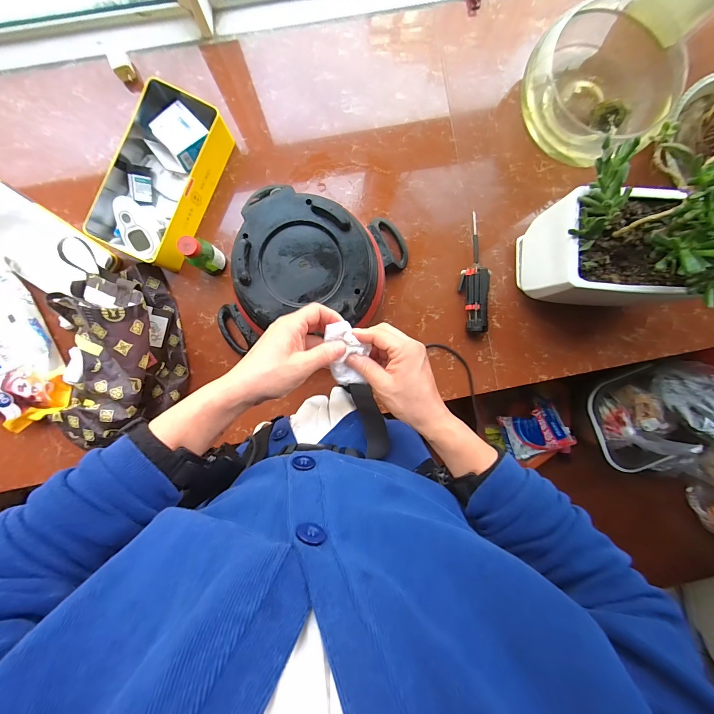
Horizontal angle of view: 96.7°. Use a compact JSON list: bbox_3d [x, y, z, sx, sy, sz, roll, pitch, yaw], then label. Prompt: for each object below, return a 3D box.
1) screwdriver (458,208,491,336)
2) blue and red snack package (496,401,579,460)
[{"bbox_3d":[0.212,-0.149,0.573,0.046,0.044,0.210,-2,94,-2],"label":"screwdriver"},{"bbox_3d":[0.480,0.200,0.851,0.157,0.052,0.142,-23,93,-2],"label":"blue and red snack package"}]

